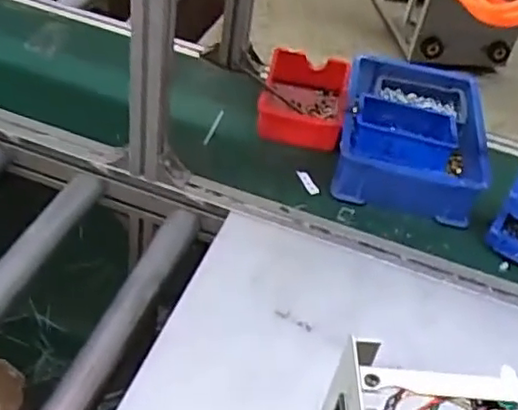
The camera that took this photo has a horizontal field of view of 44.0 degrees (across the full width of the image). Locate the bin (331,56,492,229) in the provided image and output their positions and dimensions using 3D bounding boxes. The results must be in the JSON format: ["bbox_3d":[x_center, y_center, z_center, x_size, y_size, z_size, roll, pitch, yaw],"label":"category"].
[{"bbox_3d":[0.238,-0.110,0.988,0.218,0.078,0.312,13,42,3],"label":"bin"}]

